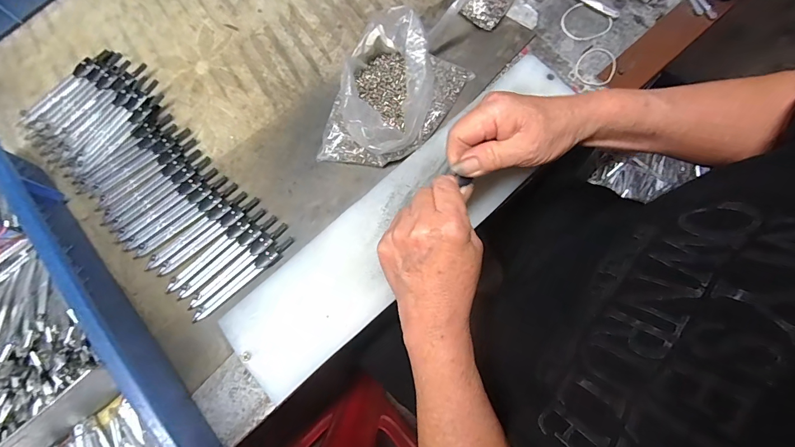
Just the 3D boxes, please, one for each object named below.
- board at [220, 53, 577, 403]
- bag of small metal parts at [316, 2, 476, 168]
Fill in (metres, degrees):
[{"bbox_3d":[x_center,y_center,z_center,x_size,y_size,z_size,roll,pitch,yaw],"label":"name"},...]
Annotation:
[{"bbox_3d":[0.015,-0.009,0.371,0.398,0.015,0.095,-42,79,-6],"label":"board"},{"bbox_3d":[-0.007,-0.119,0.373,0.099,0.055,0.143,31,79,6],"label":"bag of small metal parts"}]

